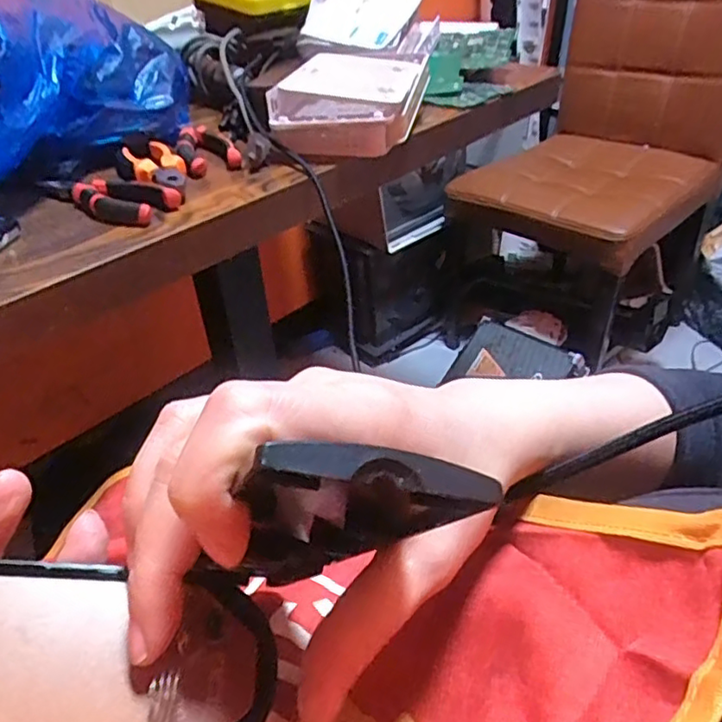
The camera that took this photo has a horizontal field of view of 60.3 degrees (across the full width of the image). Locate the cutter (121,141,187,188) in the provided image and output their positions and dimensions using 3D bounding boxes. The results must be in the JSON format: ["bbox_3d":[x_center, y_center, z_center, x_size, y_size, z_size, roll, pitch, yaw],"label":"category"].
[{"bbox_3d":[-0.190,-0.182,0.583,0.044,0.017,0.135,-20,38,-21],"label":"cutter"}]

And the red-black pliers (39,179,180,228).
[{"bbox_3d":[-0.228,-0.145,0.543,0.151,0.019,0.048,16,40,27],"label":"red-black pliers"}]

